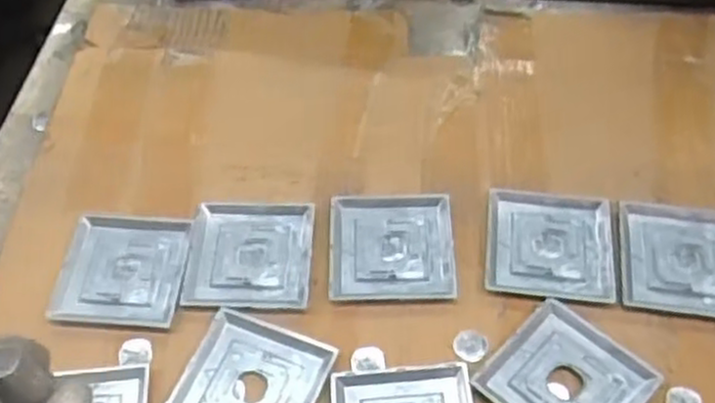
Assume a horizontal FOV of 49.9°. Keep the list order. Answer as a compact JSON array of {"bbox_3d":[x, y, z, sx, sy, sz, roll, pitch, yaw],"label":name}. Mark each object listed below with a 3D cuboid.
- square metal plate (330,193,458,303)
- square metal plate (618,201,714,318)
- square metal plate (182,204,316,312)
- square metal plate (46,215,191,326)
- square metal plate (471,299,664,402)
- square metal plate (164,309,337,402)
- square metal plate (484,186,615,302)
[{"bbox_3d":[0.026,0.033,0.573,0.090,0.005,0.093,-2,55,1],"label":"square metal plate"},{"bbox_3d":[0.239,0.041,0.556,0.093,0.008,0.094,9,56,9],"label":"square metal plate"},{"bbox_3d":[-0.079,0.038,0.570,0.089,0.004,0.092,0,55,3],"label":"square metal plate"},{"bbox_3d":[-0.173,0.049,0.569,0.091,0.004,0.090,3,55,5],"label":"square metal plate"},{"bbox_3d":[0.137,0.116,0.499,0.090,0.010,0.087,38,65,25],"label":"square metal plate"},{"bbox_3d":[-0.072,0.122,0.507,0.091,0.005,0.089,17,57,14],"label":"square metal plate"},{"bbox_3d":[0.144,0.031,0.570,0.090,0.007,0.092,6,55,7],"label":"square metal plate"}]

